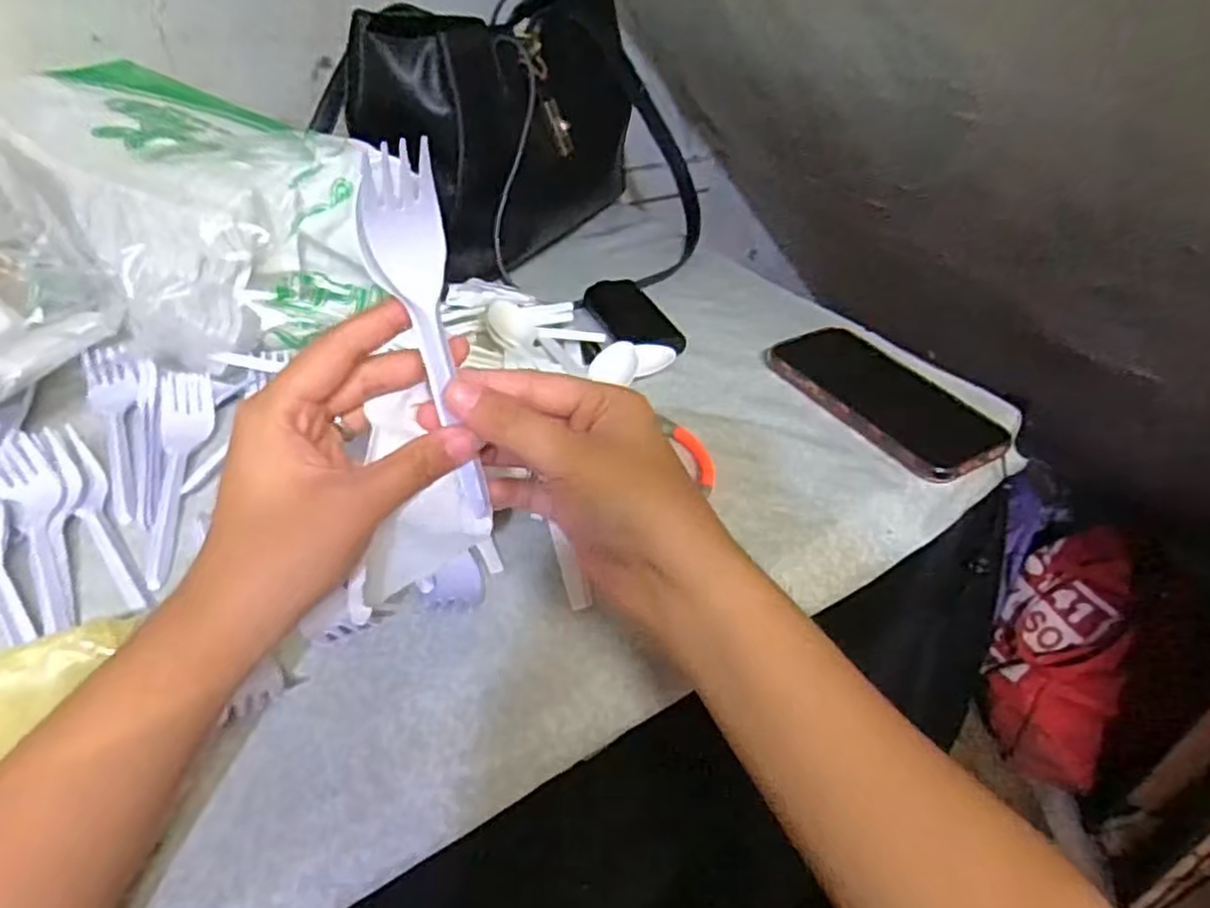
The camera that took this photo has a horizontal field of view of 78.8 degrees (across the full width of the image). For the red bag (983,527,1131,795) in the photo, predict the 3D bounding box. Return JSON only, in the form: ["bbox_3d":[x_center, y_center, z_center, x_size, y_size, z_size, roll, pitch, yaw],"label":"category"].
[{"bbox_3d":[0.673,0.290,1.087,0.138,0.132,0.365,16,81,13],"label":"red bag"}]

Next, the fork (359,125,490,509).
[{"bbox_3d":[-0.066,-0.039,0.285,0.014,0.147,0.025,16,35,40],"label":"fork"}]

